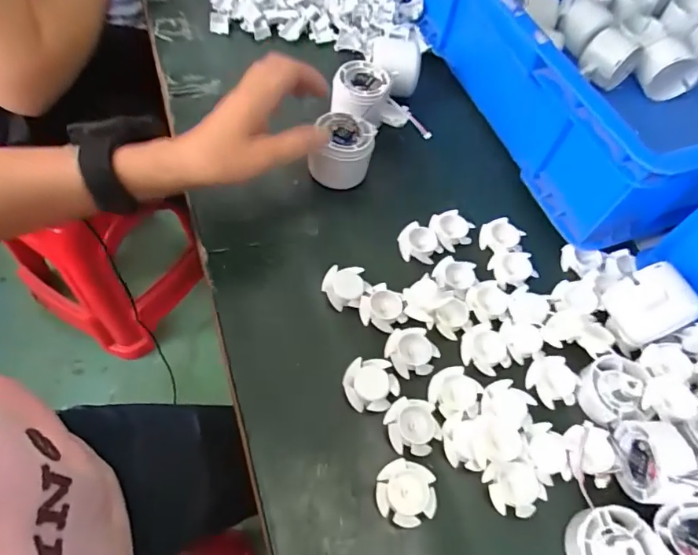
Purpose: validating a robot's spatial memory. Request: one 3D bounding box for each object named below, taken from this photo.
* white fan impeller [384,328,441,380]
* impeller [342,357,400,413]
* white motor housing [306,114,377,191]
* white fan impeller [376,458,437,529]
[{"bbox_3d":[0.051,0.059,0.372,0.042,0.012,0.038,3,60,-4],"label":"white fan impeller"},{"bbox_3d":[0.017,0.082,0.354,0.040,0.013,0.040,2,60,-4],"label":"impeller"},{"bbox_3d":[-0.006,-0.123,0.455,0.064,0.055,0.062,7,60,-1],"label":"white motor housing"},{"bbox_3d":[0.039,0.148,0.318,0.040,0.009,0.040,2,60,-4],"label":"white fan impeller"}]

